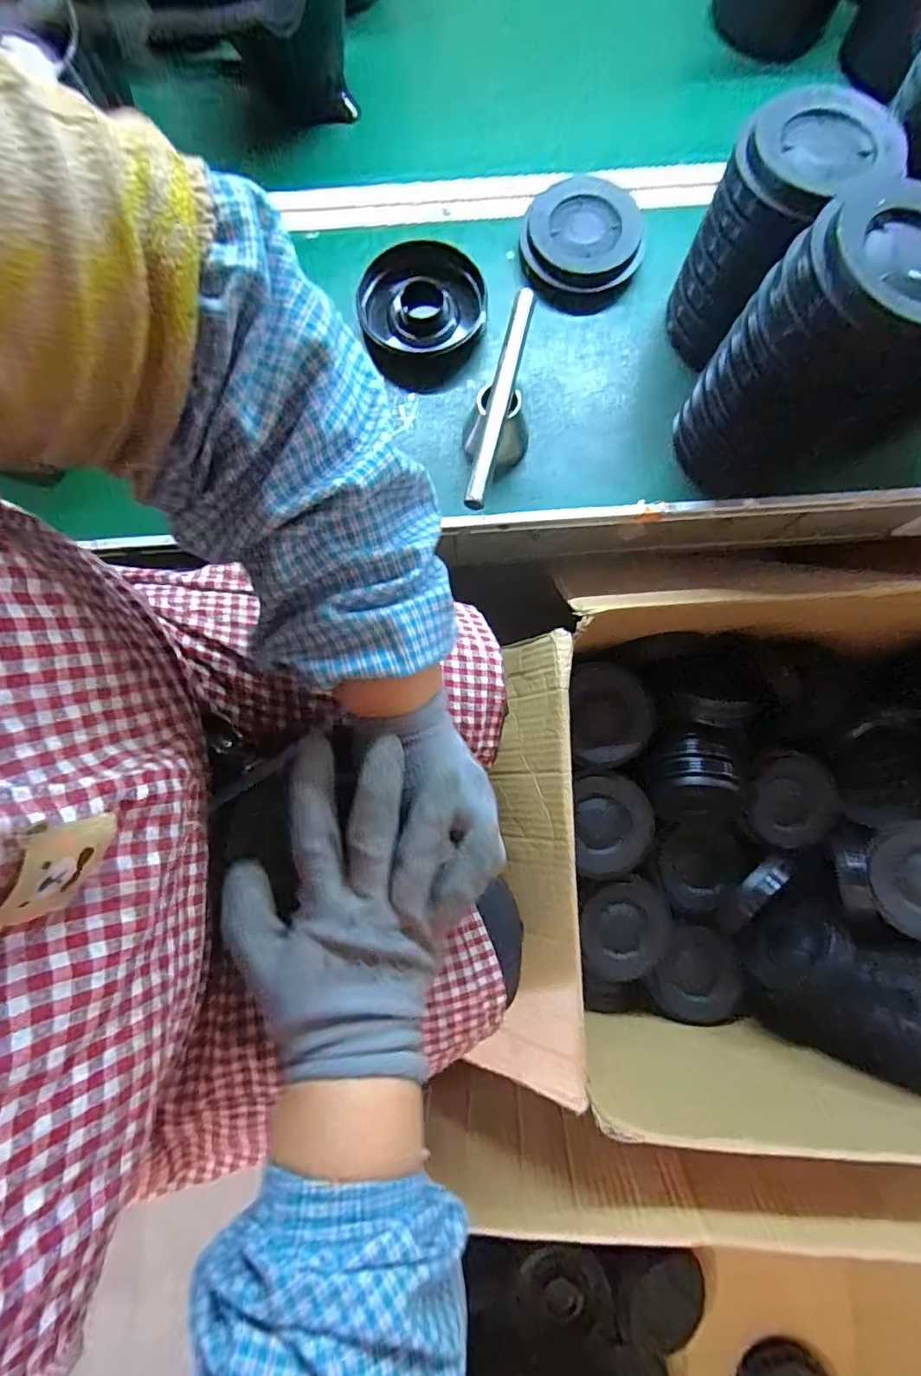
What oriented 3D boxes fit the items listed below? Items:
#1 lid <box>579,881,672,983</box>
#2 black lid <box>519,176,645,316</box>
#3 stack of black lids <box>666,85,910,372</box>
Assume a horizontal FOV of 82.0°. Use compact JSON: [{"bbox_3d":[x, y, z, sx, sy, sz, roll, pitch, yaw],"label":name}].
[{"bbox_3d":[0.196,0.285,0.637,0.109,0.035,0.104,0,88,0],"label":"lid"},{"bbox_3d":[0.118,-0.429,0.516,0.114,0.033,0.115,0,80,1],"label":"black lid"},{"bbox_3d":[0.248,-0.372,0.447,0.106,0.141,0.129,43,83,7],"label":"stack of black lids"}]

